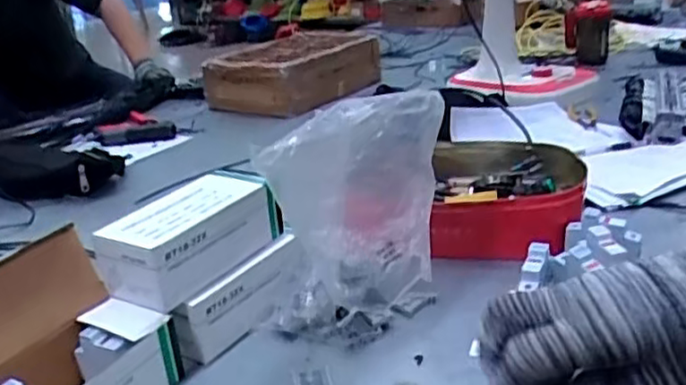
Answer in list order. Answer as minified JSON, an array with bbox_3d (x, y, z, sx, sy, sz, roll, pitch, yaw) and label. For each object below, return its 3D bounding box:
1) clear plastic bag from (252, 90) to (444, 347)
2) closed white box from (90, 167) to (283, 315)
[{"bbox_3d":[0.010,0.026,0.673,0.170,0.231,0.114,-2,23,6],"label":"clear plastic bag"},{"bbox_3d":[-0.156,0.038,0.694,0.091,0.077,0.180,13,29,36],"label":"closed white box"}]

